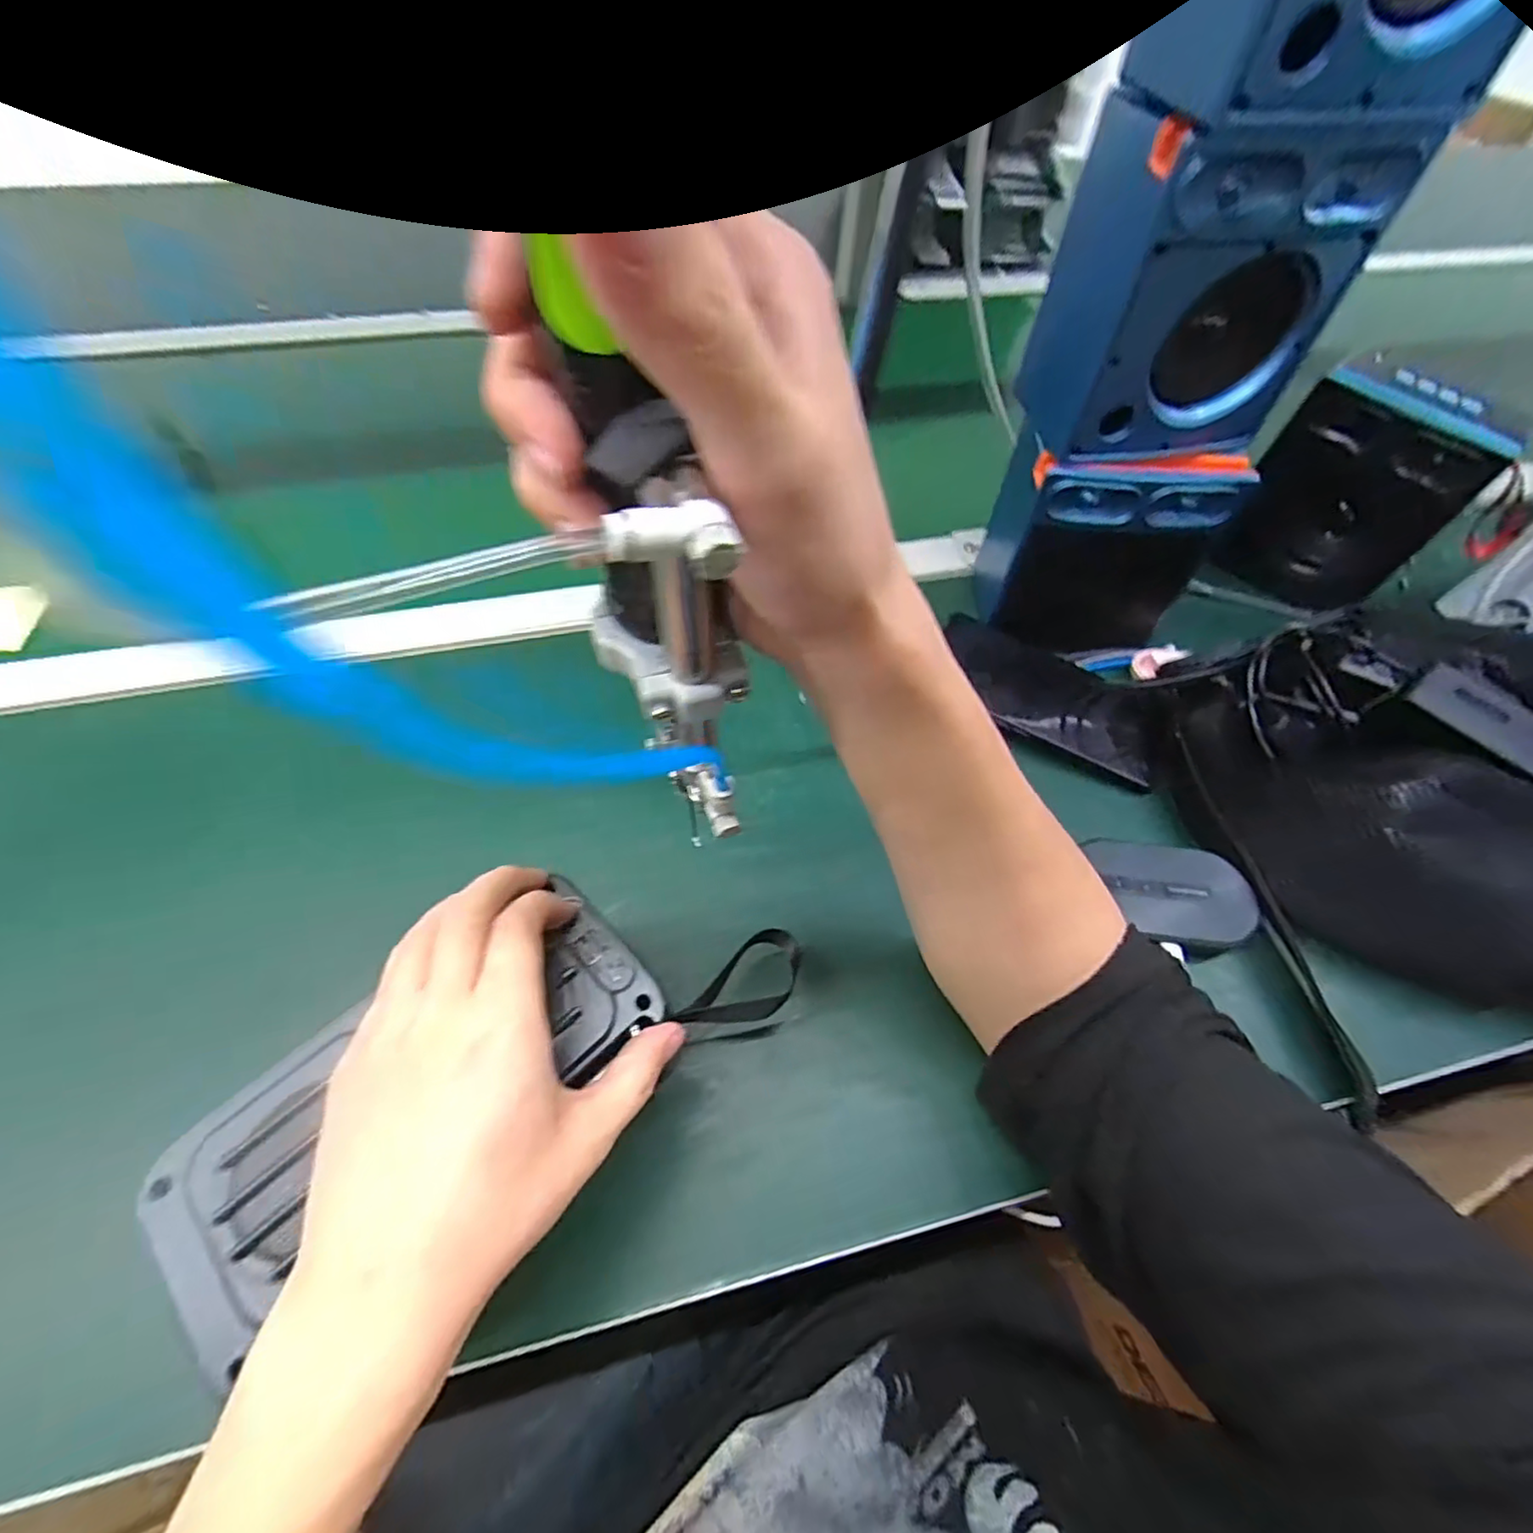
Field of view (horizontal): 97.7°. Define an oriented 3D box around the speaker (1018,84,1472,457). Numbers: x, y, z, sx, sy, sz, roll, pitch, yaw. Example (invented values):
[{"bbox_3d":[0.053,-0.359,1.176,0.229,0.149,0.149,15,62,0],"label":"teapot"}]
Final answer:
[{"bbox_3d":[0.211,-0.241,0.331,0.113,0.136,0.076,-6,59,-6],"label":"speaker"}]

